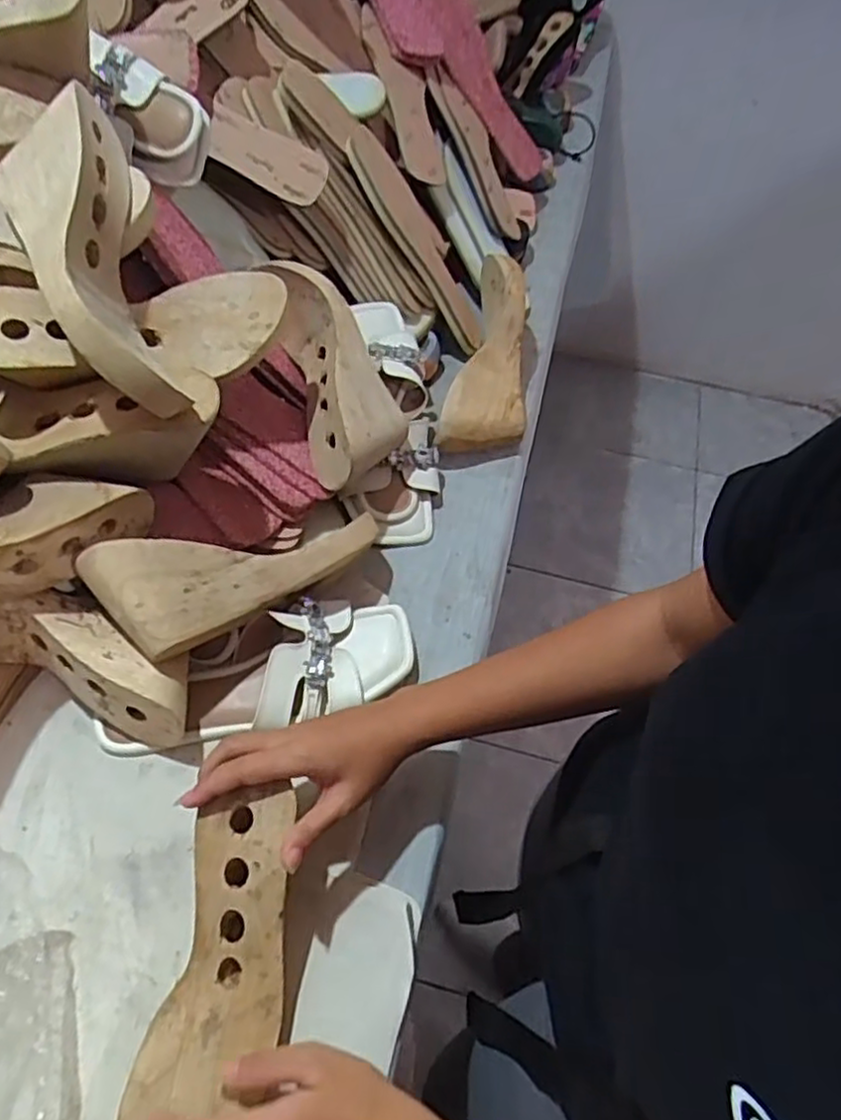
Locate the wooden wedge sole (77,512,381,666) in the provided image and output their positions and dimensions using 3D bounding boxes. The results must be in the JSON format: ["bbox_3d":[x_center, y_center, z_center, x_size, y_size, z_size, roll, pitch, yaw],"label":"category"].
[{"bbox_3d":[-0.131,0.017,0.536,0.221,0.058,0.075,-11,58,-25],"label":"wooden wedge sole"}]

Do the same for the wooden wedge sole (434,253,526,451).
[{"bbox_3d":[0.079,-0.209,0.733,0.080,0.064,0.235,11,70,4],"label":"wooden wedge sole"}]

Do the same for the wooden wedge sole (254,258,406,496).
[{"bbox_3d":[-0.073,-0.172,0.626,0.093,0.073,0.219,-16,79,-13],"label":"wooden wedge sole"}]

